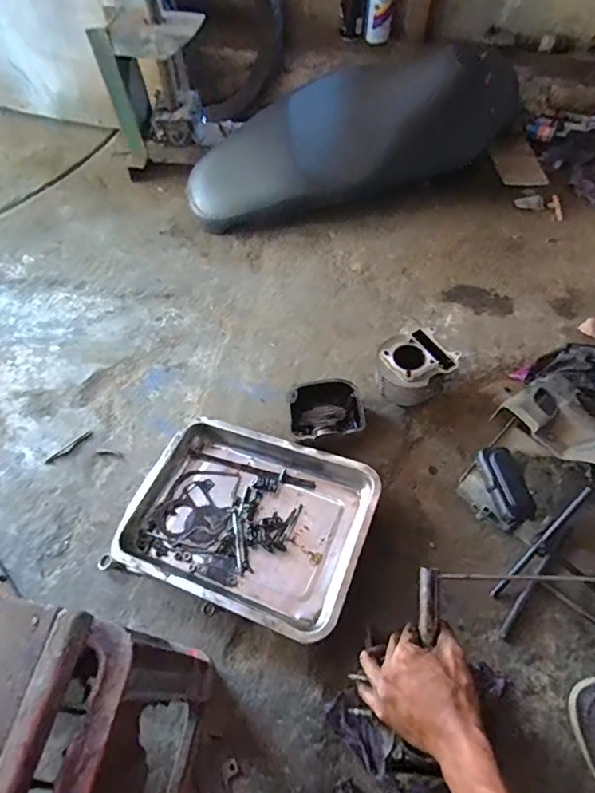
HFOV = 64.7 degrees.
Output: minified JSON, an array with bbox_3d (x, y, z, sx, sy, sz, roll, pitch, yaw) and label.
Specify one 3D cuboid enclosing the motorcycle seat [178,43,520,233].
[{"bbox_3d":[0.130,-0.656,1.170,0.850,0.211,0.284,-24,60,-11],"label":"motorcycle seat"}]

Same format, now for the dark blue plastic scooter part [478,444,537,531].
[{"bbox_3d":[0.295,0.125,0.670,0.050,0.031,0.112,-8,58,-5],"label":"dark blue plastic scooter part"}]

